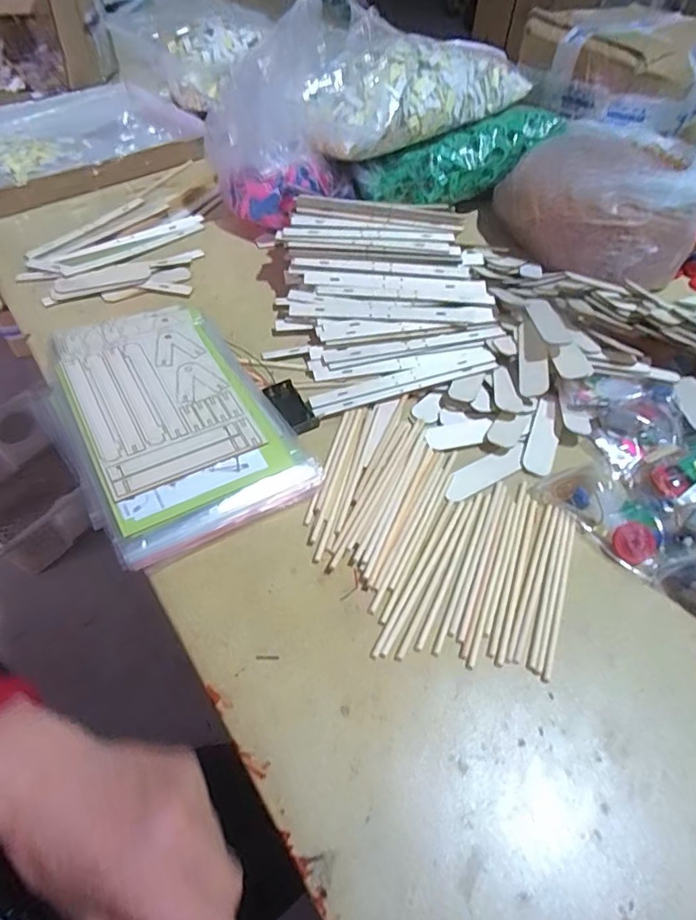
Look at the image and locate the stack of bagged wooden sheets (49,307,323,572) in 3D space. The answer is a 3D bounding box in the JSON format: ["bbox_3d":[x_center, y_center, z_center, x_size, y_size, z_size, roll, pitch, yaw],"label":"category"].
[{"bbox_3d":[-0.166,-0.048,0.466,0.166,0.025,0.286,-26,58,-22],"label":"stack of bagged wooden sheets"}]

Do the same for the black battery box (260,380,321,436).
[{"bbox_3d":[-0.053,-0.049,0.484,0.030,0.010,0.061,-28,59,-23],"label":"black battery box"}]

